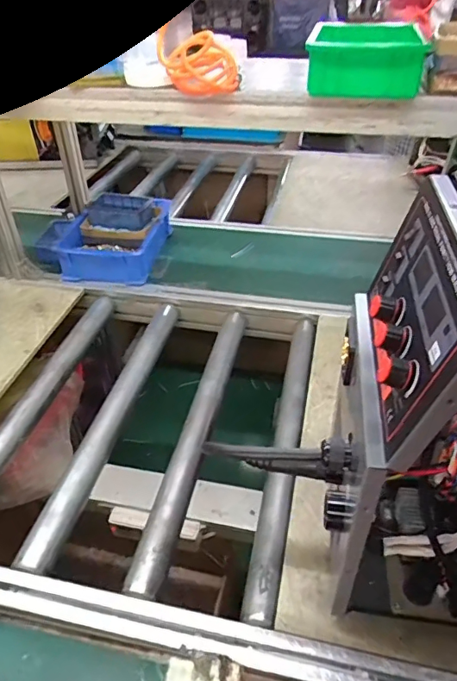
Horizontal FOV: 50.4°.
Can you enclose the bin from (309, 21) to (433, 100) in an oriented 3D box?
[{"bbox_3d":[0.234,-0.473,0.815,0.166,0.075,0.222,11,39,12],"label":"bin"}]

